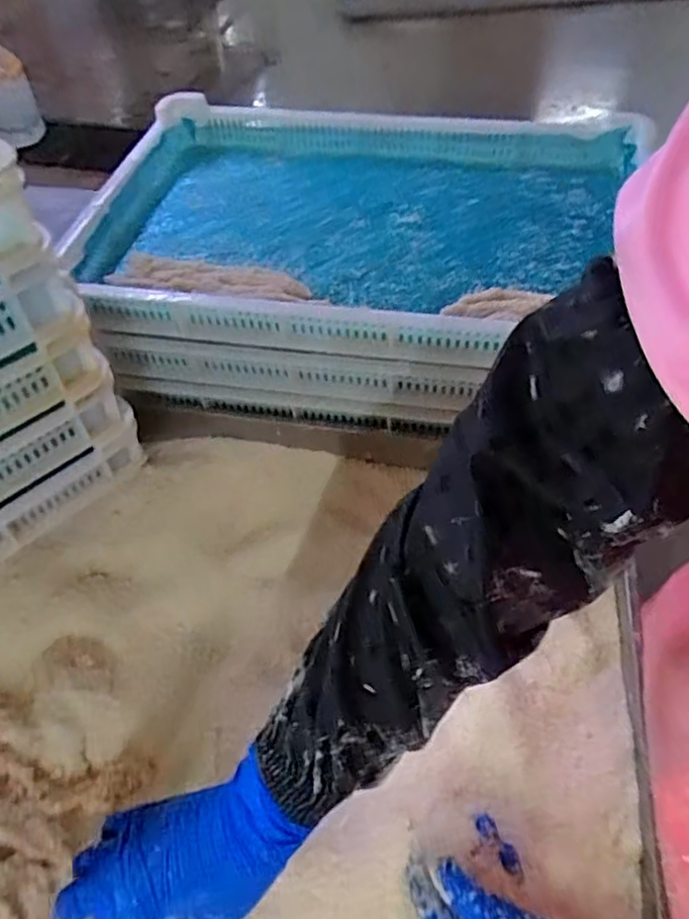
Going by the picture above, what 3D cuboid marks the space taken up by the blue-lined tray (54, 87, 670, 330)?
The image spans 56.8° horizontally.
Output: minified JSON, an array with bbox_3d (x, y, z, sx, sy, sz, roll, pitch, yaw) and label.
[{"bbox_3d":[0.030,-0.290,0.718,0.589,0.051,0.388,5,49,9],"label":"blue-lined tray"}]

